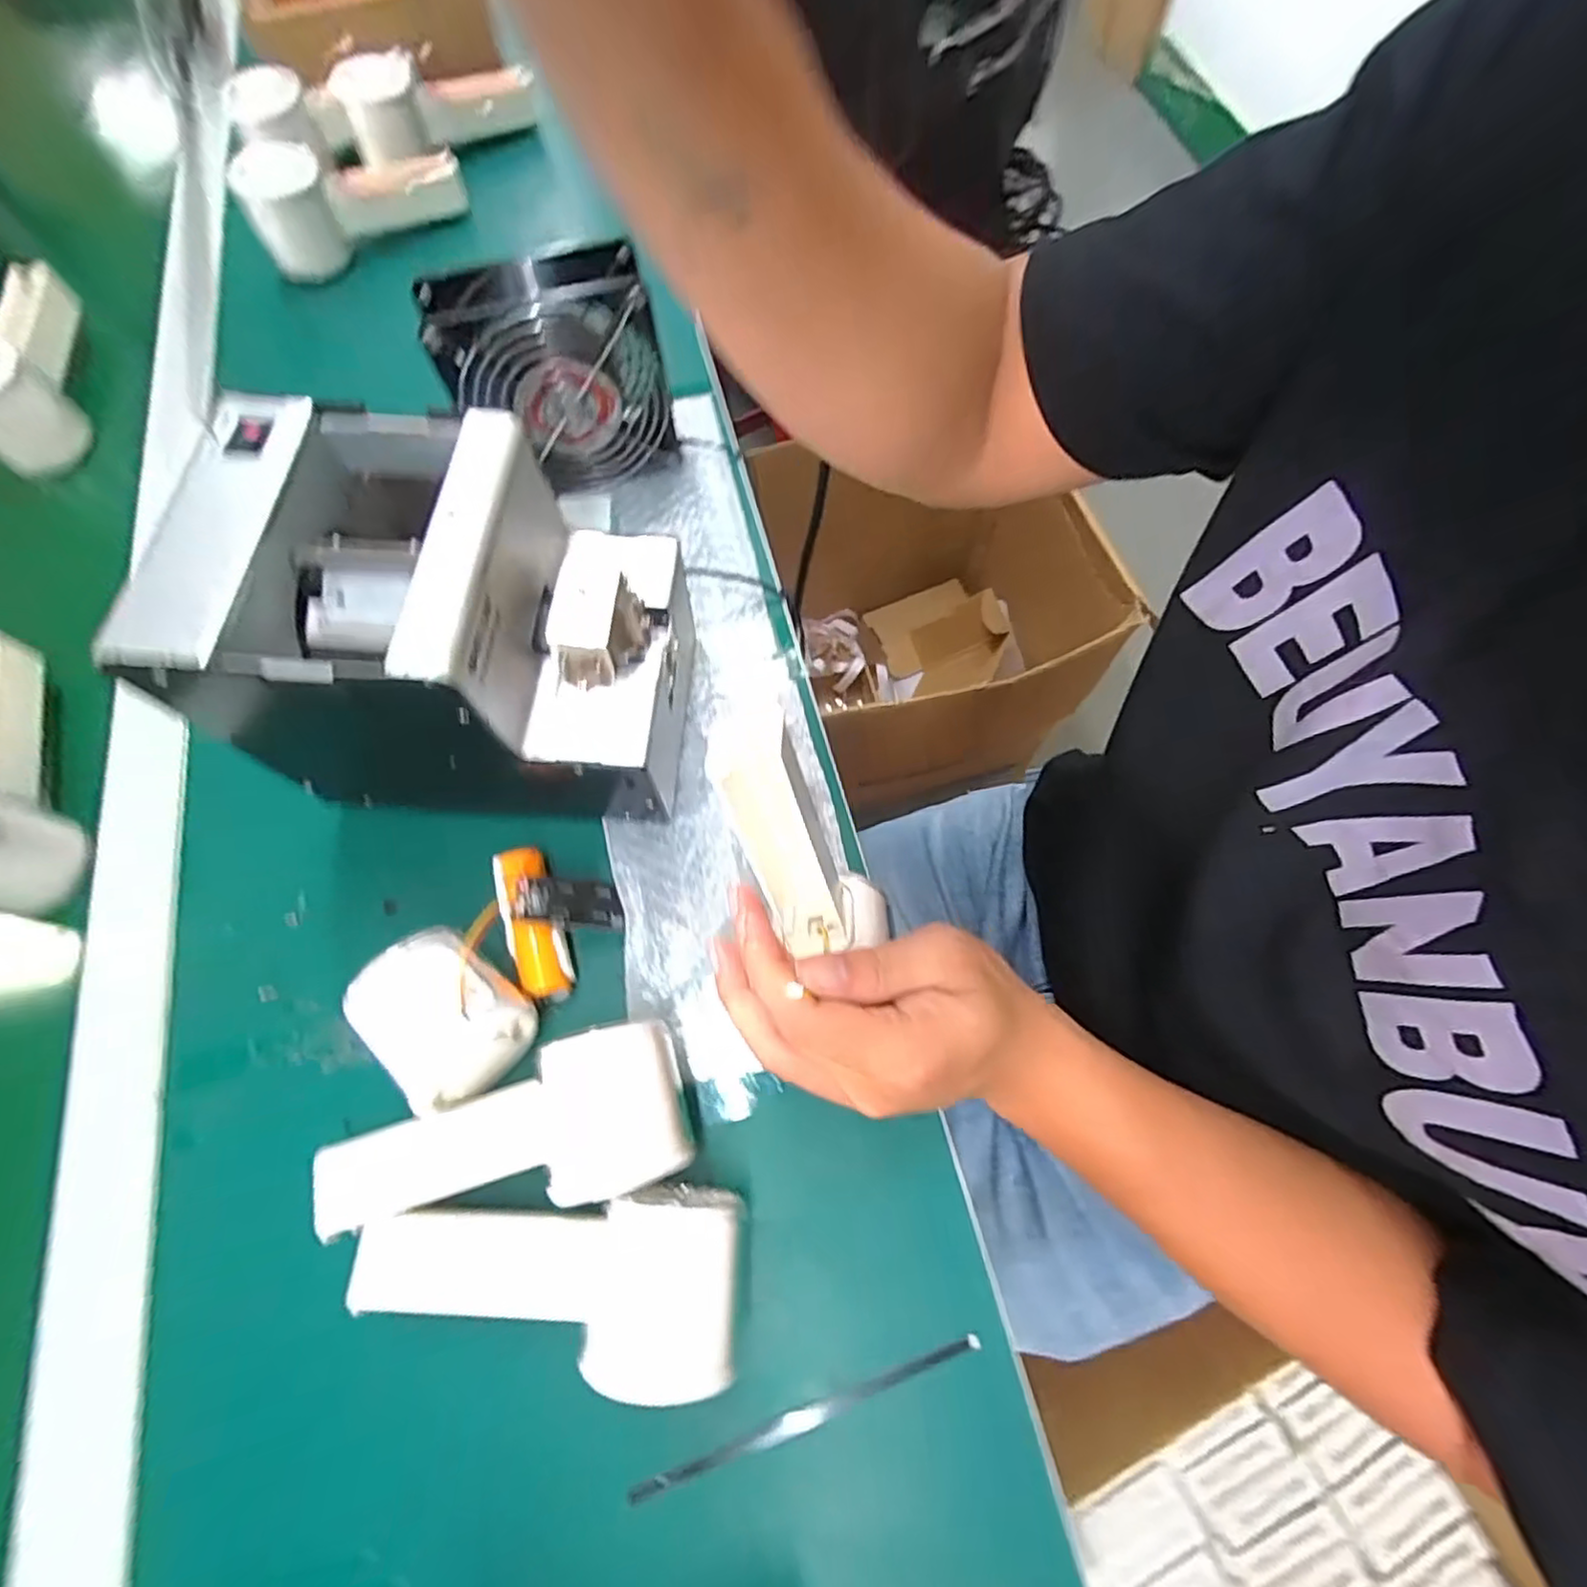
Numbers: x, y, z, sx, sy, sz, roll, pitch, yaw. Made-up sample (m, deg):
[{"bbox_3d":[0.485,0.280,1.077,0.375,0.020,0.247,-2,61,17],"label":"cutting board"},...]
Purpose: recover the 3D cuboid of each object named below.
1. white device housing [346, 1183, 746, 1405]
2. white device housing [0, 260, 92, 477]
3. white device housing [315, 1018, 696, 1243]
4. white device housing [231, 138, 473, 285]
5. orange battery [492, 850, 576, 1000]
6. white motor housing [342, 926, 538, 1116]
[{"bbox_3d":[-0.095,0.193,0.269,0.152,0.052,0.061,-4,69,-1],"label":"white device housing"},{"bbox_3d":[-0.530,-0.295,0.462,0.051,0.063,0.155,-18,70,-6],"label":"white device housing"},{"bbox_3d":[-0.123,0.144,0.292,0.153,0.046,0.062,-12,70,-4],"label":"white device housing"},{"bbox_3d":[-0.334,-0.458,0.521,0.152,0.060,0.048,-22,70,-7],"label":"white device housing"},{"bbox_3d":[-0.126,0.063,0.333,0.023,0.029,0.074,-20,70,-7],"label":"orange battery"},{"bbox_3d":[-0.153,0.100,0.306,0.057,0.050,0.066,-38,73,-12],"label":"white motor housing"}]

